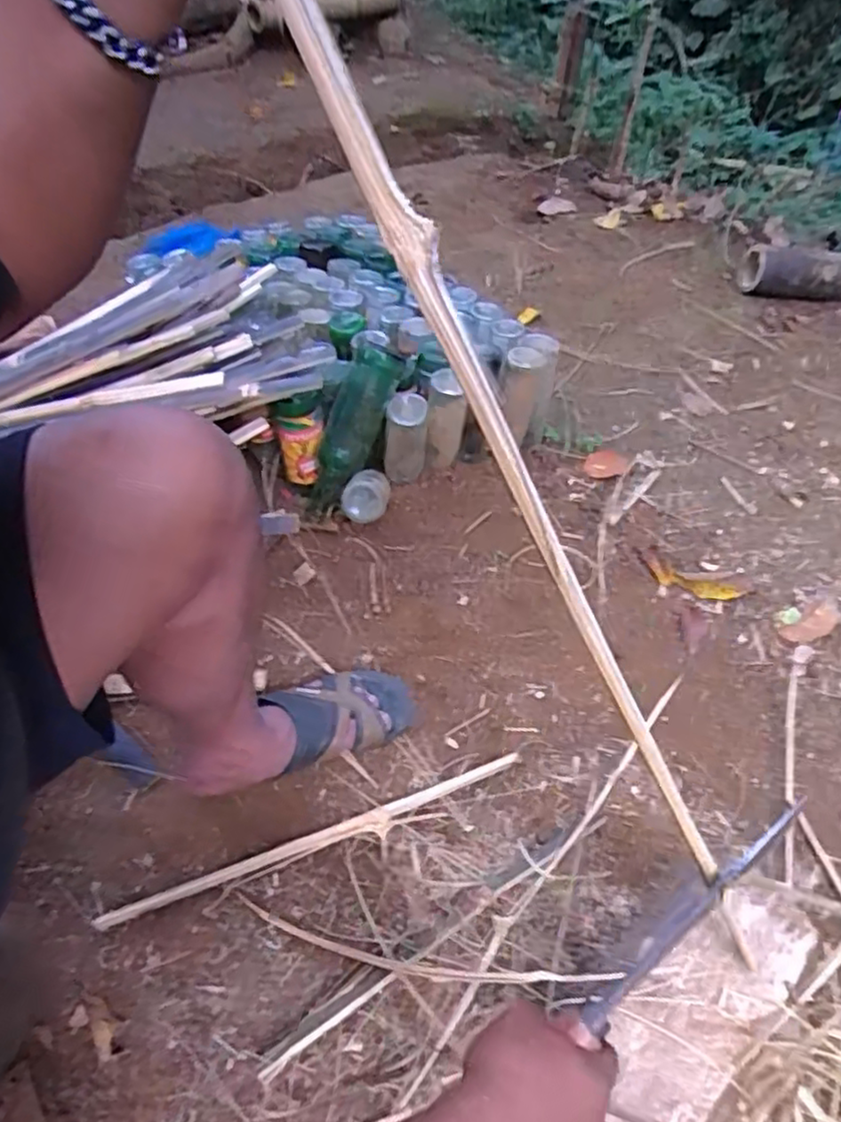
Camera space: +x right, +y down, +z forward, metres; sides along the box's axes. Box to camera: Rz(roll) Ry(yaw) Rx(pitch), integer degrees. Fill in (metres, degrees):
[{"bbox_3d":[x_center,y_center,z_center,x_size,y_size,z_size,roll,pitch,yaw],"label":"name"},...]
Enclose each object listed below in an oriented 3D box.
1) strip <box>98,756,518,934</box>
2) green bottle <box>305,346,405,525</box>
[{"bbox_3d":[-0.108,0.310,0.767,0.472,0.013,0.029,-16,50,-14],"label":"strip"},{"bbox_3d":[-0.104,-0.179,1.003,0.072,0.264,0.058,34,19,27],"label":"green bottle"}]

